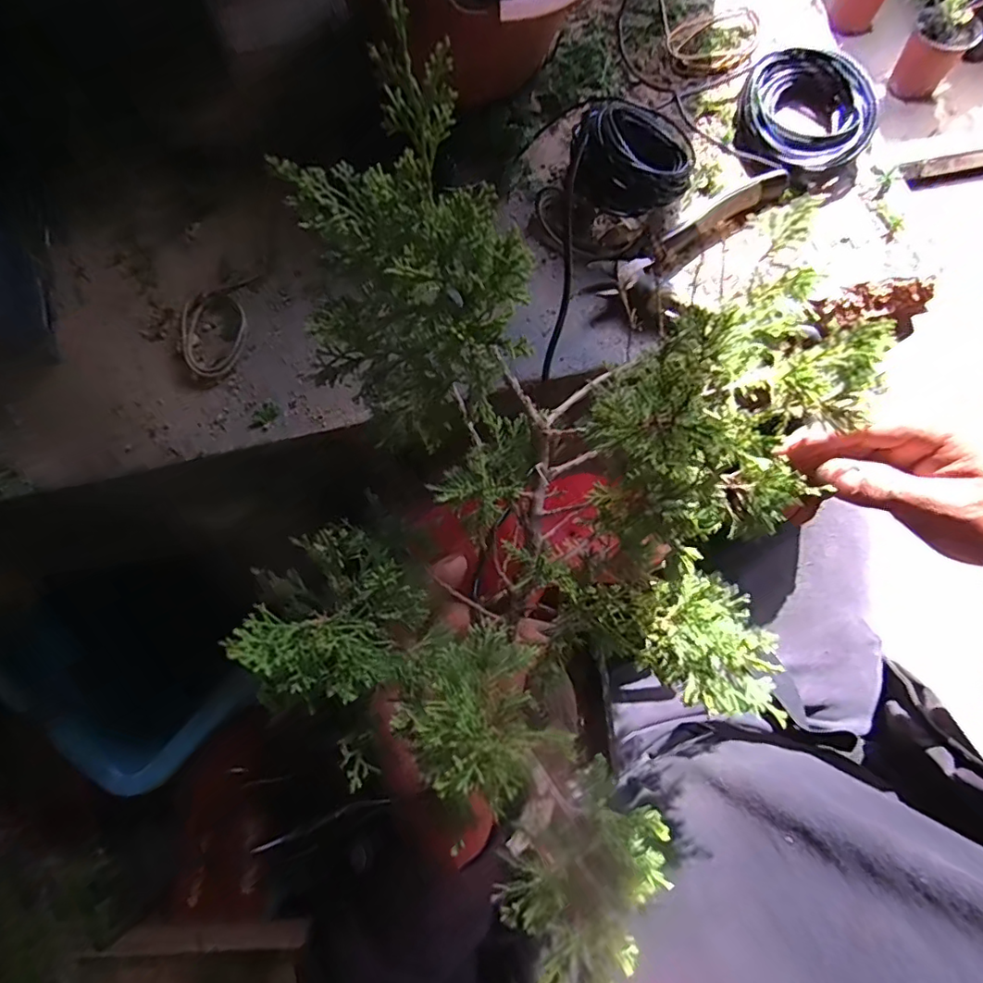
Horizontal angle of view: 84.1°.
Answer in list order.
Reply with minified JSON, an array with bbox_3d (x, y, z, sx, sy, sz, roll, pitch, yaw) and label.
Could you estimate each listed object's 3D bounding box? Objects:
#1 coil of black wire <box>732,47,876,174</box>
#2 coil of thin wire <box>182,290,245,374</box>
[{"bbox_3d":[0.220,-0.275,0.387,0.085,0.023,0.098,3,76,3],"label":"coil of black wire"},{"bbox_3d":[-0.189,-0.108,0.372,0.045,0.005,0.061,-7,76,0],"label":"coil of thin wire"}]

